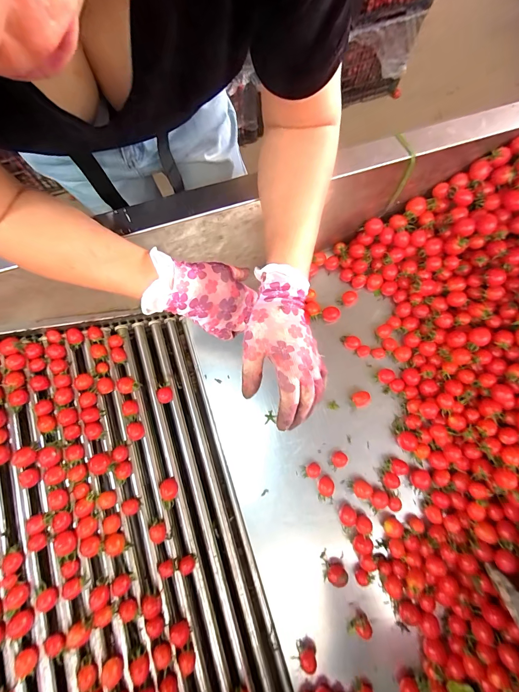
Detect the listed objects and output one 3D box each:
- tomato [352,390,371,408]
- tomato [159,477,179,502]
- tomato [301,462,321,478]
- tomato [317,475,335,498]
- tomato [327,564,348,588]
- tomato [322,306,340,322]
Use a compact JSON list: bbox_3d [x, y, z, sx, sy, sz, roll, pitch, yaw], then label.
[{"bbox_3d":[0.181,0.096,0.544,0.027,0.023,0.028,0,76,-2],"label":"tomato"},{"bbox_3d":[-0.156,0.246,0.522,0.025,0.023,0.034,-24,79,-7],"label":"tomato"},{"bbox_3d":[0.090,0.219,0.531,0.032,0.022,0.022,-22,78,-7],"label":"tomato"},{"bbox_3d":[0.112,0.240,0.523,0.028,0.028,0.031,26,77,4],"label":"tomato"},{"bbox_3d":[0.125,0.372,0.494,0.030,0.025,0.028,0,76,-2],"label":"tomato"},{"bbox_3d":[0.134,-0.058,0.579,0.030,0.031,0.028,0,76,-2],"label":"tomato"}]

